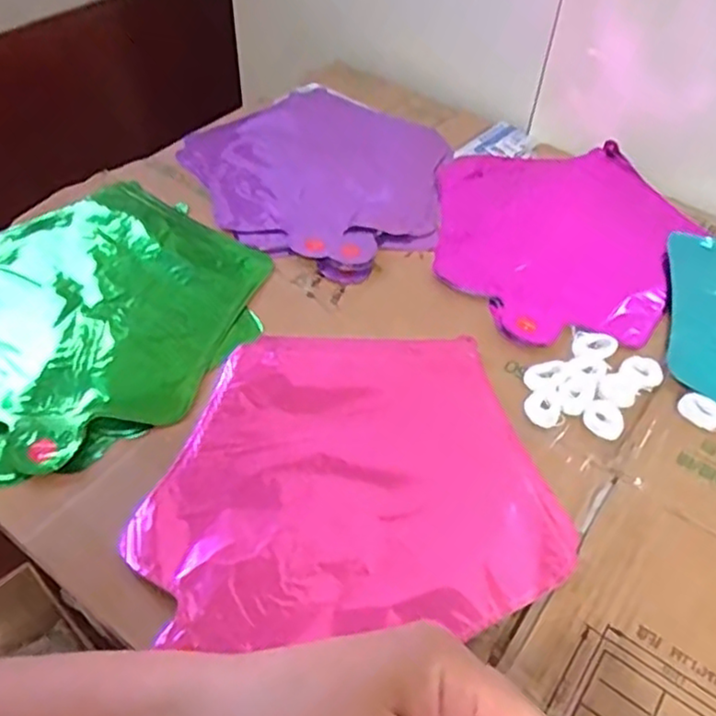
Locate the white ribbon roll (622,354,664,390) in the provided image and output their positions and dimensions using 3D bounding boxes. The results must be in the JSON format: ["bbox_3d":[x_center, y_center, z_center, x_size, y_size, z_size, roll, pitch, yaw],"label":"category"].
[{"bbox_3d":[0.196,0.009,0.467,0.026,0.004,0.025,-27,55,-25],"label":"white ribbon roll"}]

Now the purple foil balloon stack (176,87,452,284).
[{"bbox_3d":[-0.024,-0.170,0.611,0.227,0.010,0.248,-29,56,-26],"label":"purple foil balloon stack"}]

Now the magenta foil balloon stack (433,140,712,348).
[{"bbox_3d":[0.173,-0.105,0.573,0.216,0.014,0.248,-1,48,-5],"label":"magenta foil balloon stack"}]

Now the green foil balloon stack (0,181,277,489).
[{"bbox_3d":[-0.195,-0.033,0.485,0.249,0.014,0.236,-26,55,-25],"label":"green foil balloon stack"}]

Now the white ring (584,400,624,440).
[{"bbox_3d":[0.158,0.039,0.437,0.025,0.005,0.026,2,48,-2],"label":"white ring"}]

